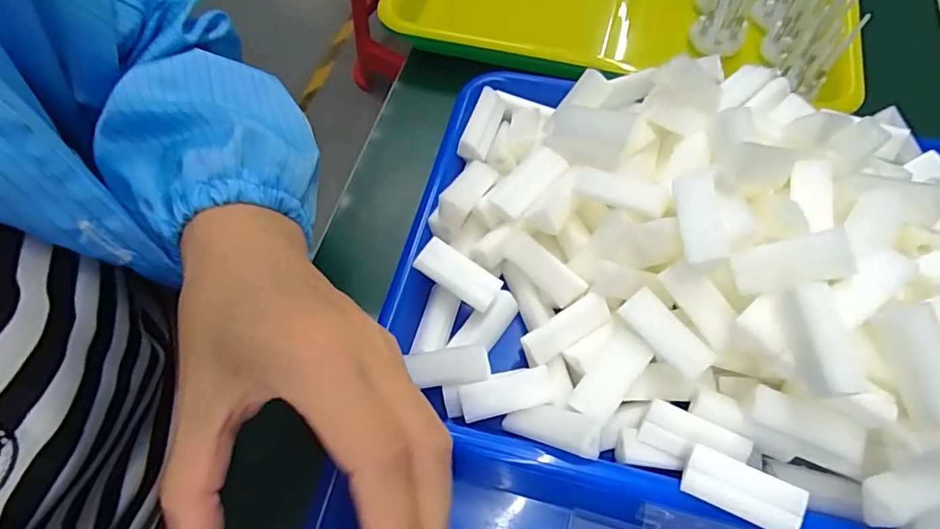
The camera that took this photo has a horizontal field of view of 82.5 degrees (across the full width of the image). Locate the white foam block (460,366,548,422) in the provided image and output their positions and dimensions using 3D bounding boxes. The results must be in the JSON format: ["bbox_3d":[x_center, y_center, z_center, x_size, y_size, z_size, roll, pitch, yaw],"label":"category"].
[{"bbox_3d":[0.017,0.064,0.265,0.044,0.007,0.019,-10,63,-4],"label":"white foam block"}]

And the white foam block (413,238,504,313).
[{"bbox_3d":[-0.006,0.005,0.285,0.044,0.011,0.021,29,67,15],"label":"white foam block"}]

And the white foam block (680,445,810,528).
[{"bbox_3d":[0.115,0.097,0.229,0.045,0.019,0.020,24,65,13],"label":"white foam block"}]

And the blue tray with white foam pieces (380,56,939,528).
[{"bbox_3d":[0.123,-0.006,0.269,0.311,0.076,0.239,13,63,7],"label":"blue tray with white foam pieces"}]

